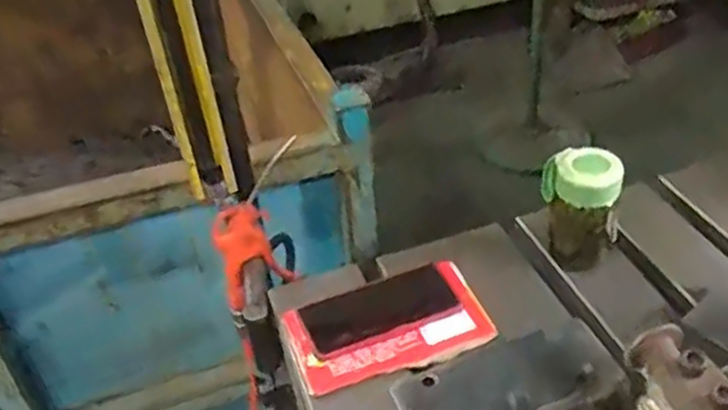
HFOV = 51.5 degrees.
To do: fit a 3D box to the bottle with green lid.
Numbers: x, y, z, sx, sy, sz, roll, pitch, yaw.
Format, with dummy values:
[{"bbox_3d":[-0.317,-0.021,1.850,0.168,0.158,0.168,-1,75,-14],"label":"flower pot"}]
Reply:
[{"bbox_3d":[0.234,0.002,0.819,0.068,0.130,0.066,-6,38,-2],"label":"bottle with green lid"}]

